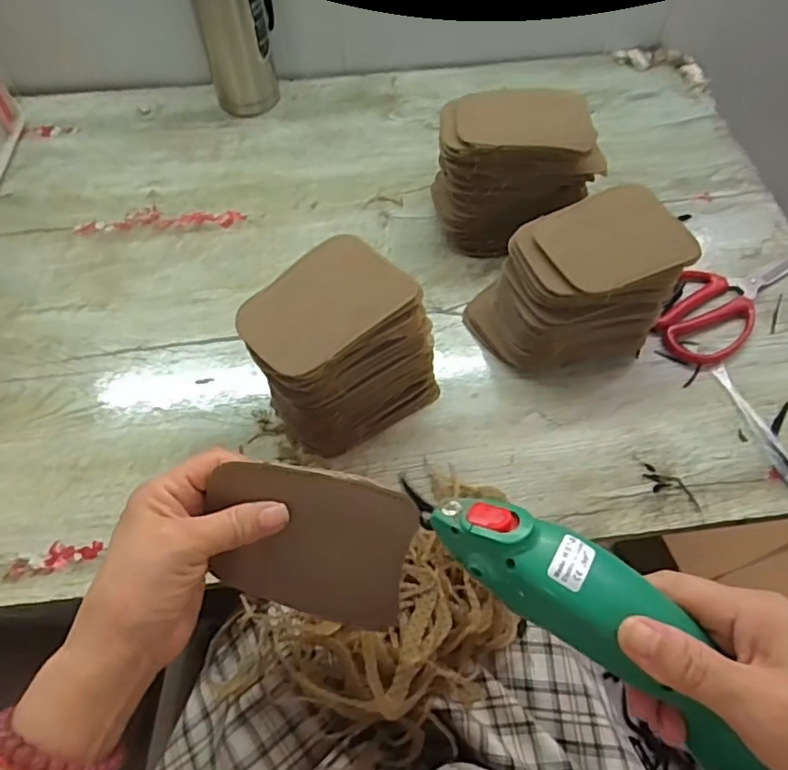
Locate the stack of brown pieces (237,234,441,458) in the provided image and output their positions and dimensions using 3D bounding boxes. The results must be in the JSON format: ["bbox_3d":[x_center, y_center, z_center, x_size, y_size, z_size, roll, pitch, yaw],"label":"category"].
[{"bbox_3d":[-0.041,-0.025,0.456,0.124,0.114,0.105,-30,64,-17],"label":"stack of brown pieces"}]

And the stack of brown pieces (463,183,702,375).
[{"bbox_3d":[0.156,-0.083,0.496,0.166,0.105,0.102,-15,61,-8],"label":"stack of brown pieces"}]

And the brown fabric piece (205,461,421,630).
[{"bbox_3d":[-0.047,0.083,0.316,0.110,0.004,0.079,14,105,7],"label":"brown fabric piece"}]

